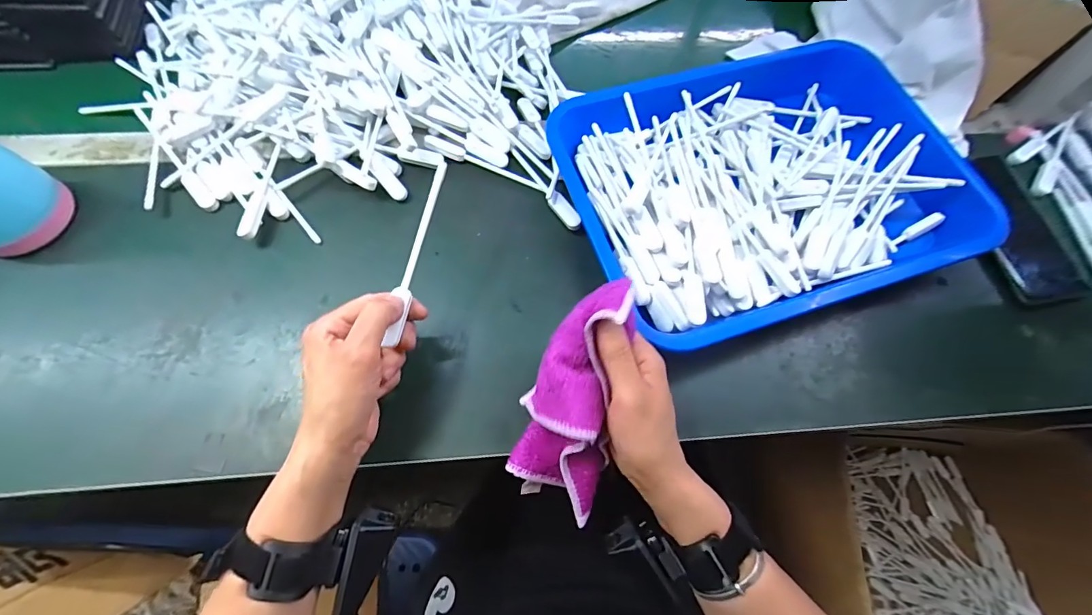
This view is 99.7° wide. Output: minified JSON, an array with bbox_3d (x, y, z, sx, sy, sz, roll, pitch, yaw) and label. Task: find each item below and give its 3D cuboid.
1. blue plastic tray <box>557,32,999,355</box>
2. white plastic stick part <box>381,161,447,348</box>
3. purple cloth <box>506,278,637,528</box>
[{"bbox_3d":[0.209,-0.121,0.444,0.372,0.046,0.270,-18,69,-10],"label":"blue plastic tray"},{"bbox_3d":[-0.098,-0.043,0.345,0.011,0.008,0.142,13,81,3],"label":"white plastic stick part"},{"bbox_3d":[0.019,0.069,0.327,0.067,0.051,0.174,13,108,3],"label":"purple cloth"}]

